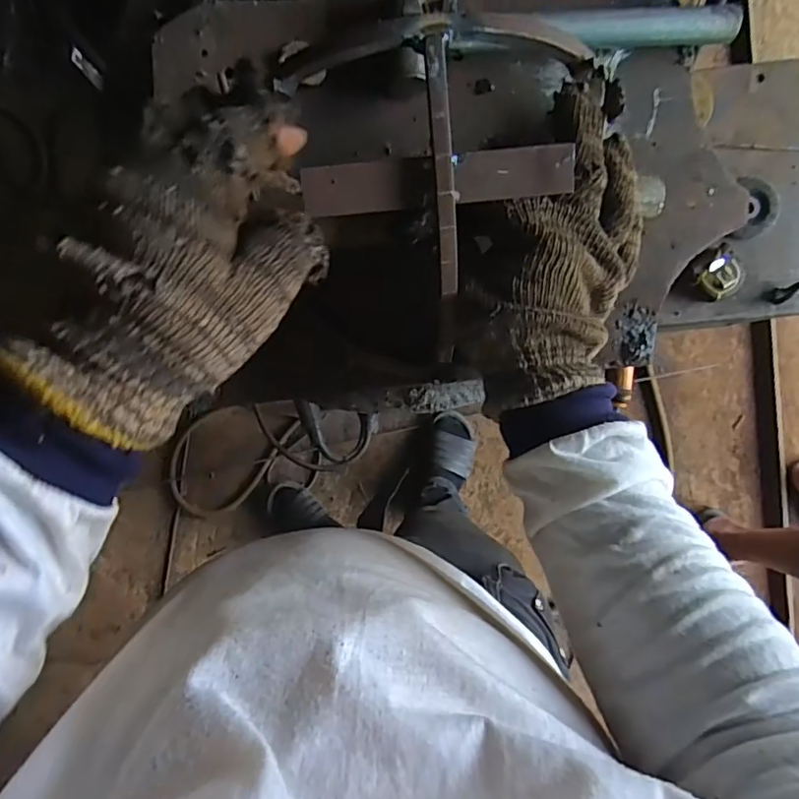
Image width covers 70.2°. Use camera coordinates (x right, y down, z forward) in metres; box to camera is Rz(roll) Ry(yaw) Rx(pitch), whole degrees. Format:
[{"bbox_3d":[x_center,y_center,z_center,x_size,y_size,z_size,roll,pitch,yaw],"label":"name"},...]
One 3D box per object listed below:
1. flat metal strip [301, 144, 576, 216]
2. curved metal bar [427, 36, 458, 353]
[{"bbox_3d":[0.021,-0.120,0.312,0.144,0.004,0.025,-6,107,-2],"label":"flat metal strip"},{"bbox_3d":[0.026,-0.103,0.315,0.012,0.019,0.171,-6,111,-6],"label":"curved metal bar"}]

